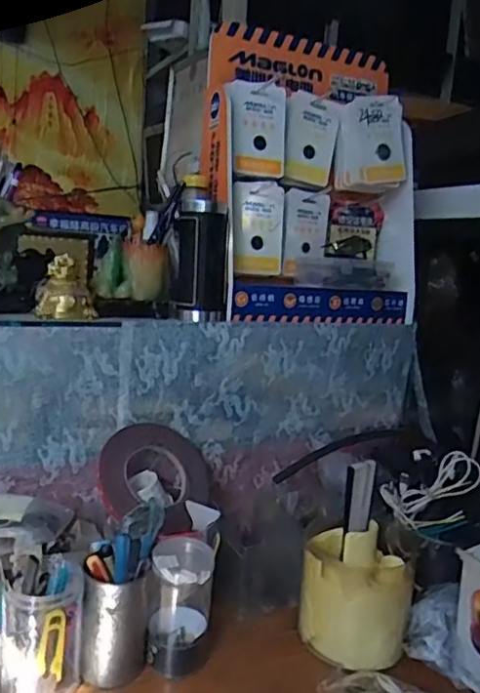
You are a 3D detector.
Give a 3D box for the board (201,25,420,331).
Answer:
[{"bbox_3d":[0.108,-0.242,0.890,0.329,0.396,0.142,0,9,-26],"label":"board"}]

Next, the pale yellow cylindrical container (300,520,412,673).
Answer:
[{"bbox_3d":[0.128,0.278,0.686,0.125,0.119,0.098,7,9,19],"label":"pale yellow cylindrical container"}]

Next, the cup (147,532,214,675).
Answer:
[{"bbox_3d":[-0.061,0.271,0.628,0.061,0.123,0.064,4,8,-5],"label":"cup"}]

